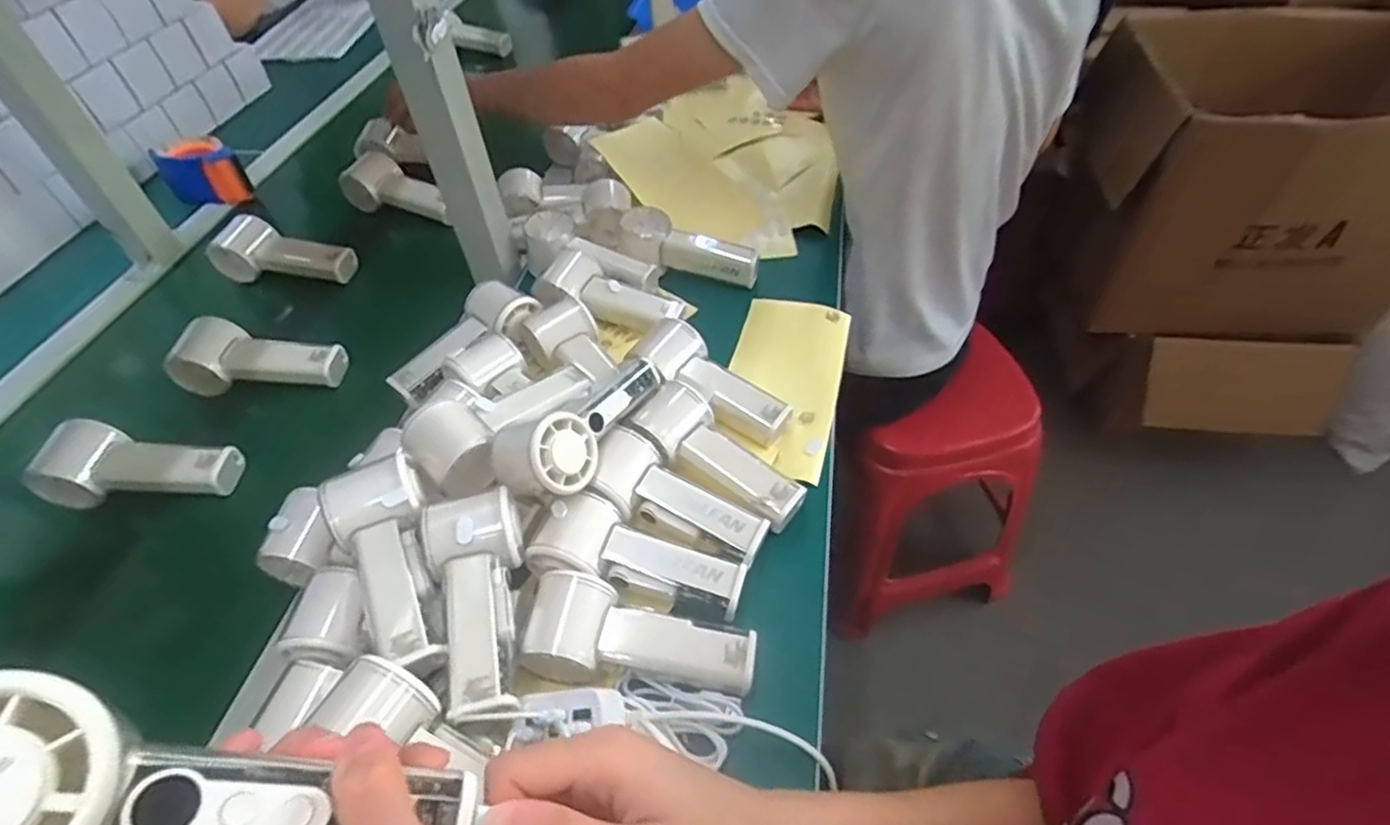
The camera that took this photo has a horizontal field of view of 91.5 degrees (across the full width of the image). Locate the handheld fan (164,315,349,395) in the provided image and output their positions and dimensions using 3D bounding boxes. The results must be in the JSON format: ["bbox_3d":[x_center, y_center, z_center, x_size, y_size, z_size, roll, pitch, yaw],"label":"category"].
[{"bbox_3d":[-0.421,-0.057,0.651,0.151,0.055,0.063,-5,47,1],"label":"handheld fan"}]

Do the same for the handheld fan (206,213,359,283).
[{"bbox_3d":[-0.468,-0.180,0.774,0.148,0.052,0.049,10,48,-3],"label":"handheld fan"}]

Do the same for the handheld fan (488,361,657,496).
[{"bbox_3d":[-0.090,0.011,0.527,0.066,0.056,0.155,-16,18,35],"label":"handheld fan"}]

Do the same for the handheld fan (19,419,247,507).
[{"bbox_3d":[-0.471,0.047,0.581,0.149,0.043,0.057,5,47,-6],"label":"handheld fan"}]

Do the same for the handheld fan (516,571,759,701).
[{"bbox_3d":[-0.037,0.148,0.443,0.149,0.048,0.056,6,48,11],"label":"handheld fan"}]

